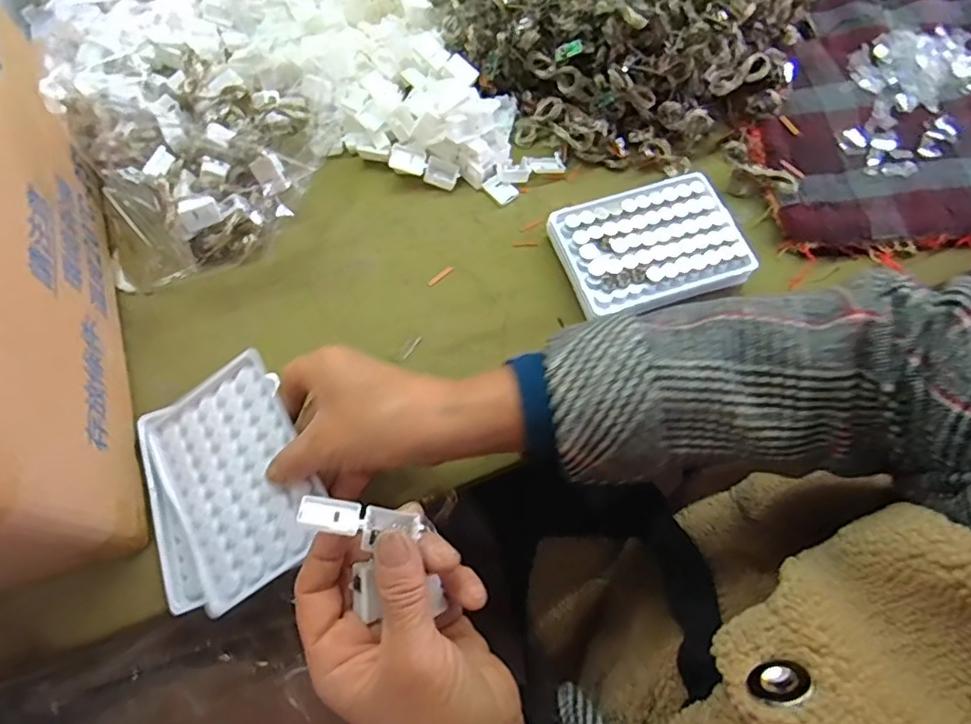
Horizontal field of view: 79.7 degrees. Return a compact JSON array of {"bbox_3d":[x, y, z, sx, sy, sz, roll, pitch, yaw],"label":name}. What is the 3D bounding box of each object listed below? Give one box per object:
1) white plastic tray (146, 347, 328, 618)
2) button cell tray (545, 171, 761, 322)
[{"bbox_3d":[-0.152,0.068,0.353,0.090,0.006,0.131,-34,71,7],"label":"white plastic tray"},{"bbox_3d":[0.123,-0.088,0.440,0.131,0.023,0.097,-16,68,-7],"label":"button cell tray"}]

